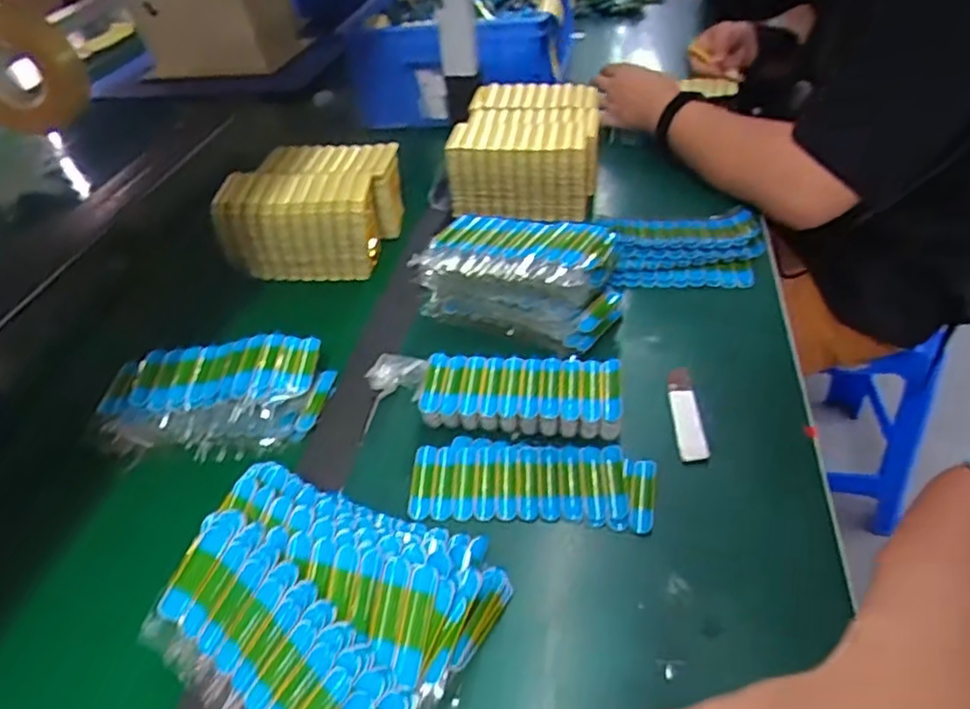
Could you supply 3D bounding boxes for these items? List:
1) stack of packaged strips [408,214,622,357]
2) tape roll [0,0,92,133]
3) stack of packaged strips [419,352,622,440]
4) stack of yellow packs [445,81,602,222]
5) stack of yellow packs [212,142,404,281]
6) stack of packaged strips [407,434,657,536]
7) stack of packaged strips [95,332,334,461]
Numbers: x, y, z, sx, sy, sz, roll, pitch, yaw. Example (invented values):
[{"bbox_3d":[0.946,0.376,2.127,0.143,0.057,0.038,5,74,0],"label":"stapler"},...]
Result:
[{"bbox_3d":[0.034,-0.073,0.602,0.177,0.081,0.092,15,46,22],"label":"stack of packaged strips"},{"bbox_3d":[-0.602,-0.370,0.862,0.164,0.161,0.044,6,44,14],"label":"tape roll"},{"bbox_3d":[0.028,0.031,0.521,0.154,0.030,0.058,1,43,9],"label":"stack of packaged strips"},{"bbox_3d":[0.059,-0.270,0.829,0.163,0.084,0.230,4,43,12],"label":"stack of yellow packs"},{"bbox_3d":[-0.190,-0.170,0.746,0.166,0.091,0.167,0,42,6],"label":"stack of yellow packs"},{"bbox_3d":[0.034,0.092,0.481,0.172,0.012,0.070,1,43,9],"label":"stack of packaged strips"},{"bbox_3d":[-0.228,0.035,0.550,0.182,0.043,0.100,-4,42,3],"label":"stack of packaged strips"}]

